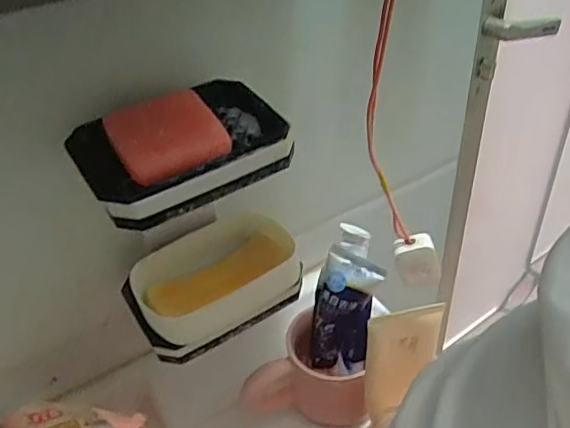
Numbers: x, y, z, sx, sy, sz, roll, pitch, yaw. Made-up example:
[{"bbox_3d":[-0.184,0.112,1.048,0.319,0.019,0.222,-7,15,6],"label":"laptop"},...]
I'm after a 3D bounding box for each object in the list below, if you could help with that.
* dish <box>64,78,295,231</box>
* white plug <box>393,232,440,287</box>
[{"bbox_3d":[-0.066,-0.047,0.381,0.130,0.042,0.087,-25,43,-24],"label":"dish"},{"bbox_3d":[0.123,0.042,0.551,0.037,0.053,0.026,-18,34,9],"label":"white plug"}]

